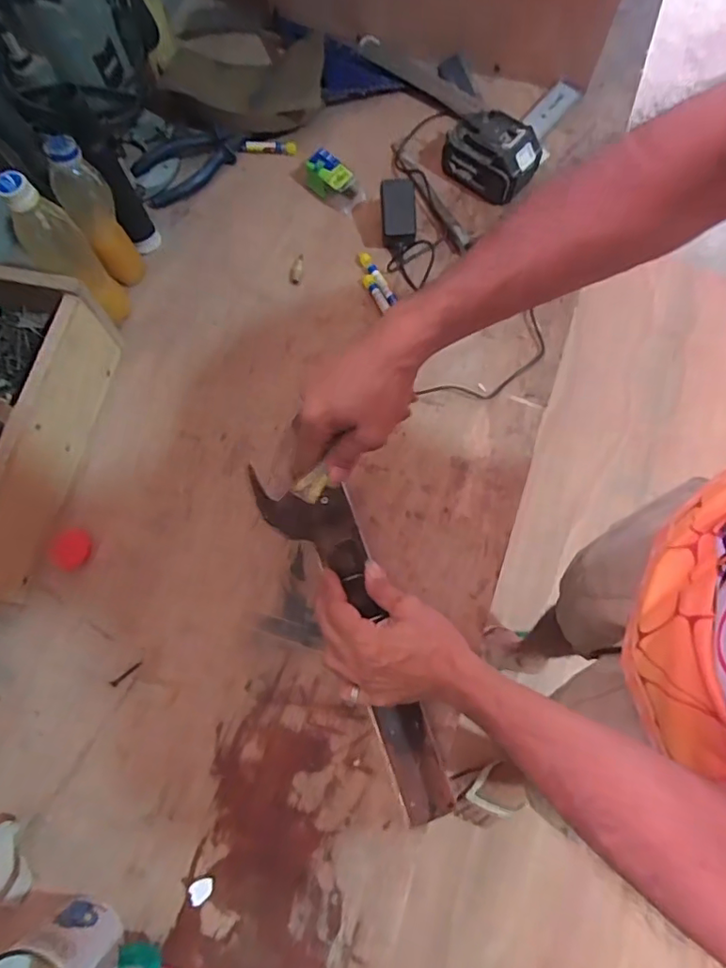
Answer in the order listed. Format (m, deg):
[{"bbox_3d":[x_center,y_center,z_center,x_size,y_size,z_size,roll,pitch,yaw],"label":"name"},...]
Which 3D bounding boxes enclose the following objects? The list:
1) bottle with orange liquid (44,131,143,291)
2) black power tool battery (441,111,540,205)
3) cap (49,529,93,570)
[{"bbox_3d":[-0.292,-0.288,0.601,0.044,0.178,0.051,-11,73,-4],"label":"bottle with orange liquid"},{"bbox_3d":[0.166,-0.429,0.704,0.115,0.070,0.068,37,76,10],"label":"black power tool battery"},{"bbox_3d":[-0.312,0.069,0.576,0.042,0.006,0.042,27,74,8],"label":"cap"}]

